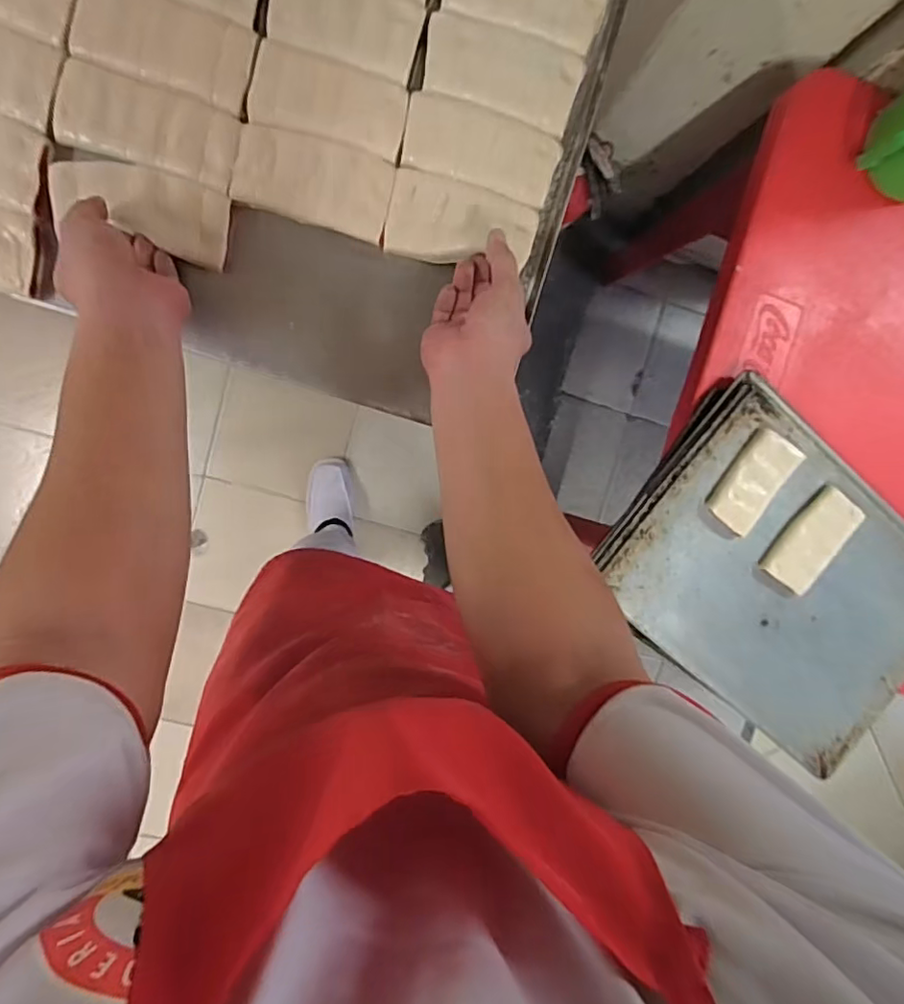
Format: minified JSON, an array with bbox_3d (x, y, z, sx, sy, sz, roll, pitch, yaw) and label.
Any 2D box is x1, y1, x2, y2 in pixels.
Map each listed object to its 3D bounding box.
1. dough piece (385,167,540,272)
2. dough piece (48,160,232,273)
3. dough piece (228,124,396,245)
[{"bbox_3d":[0.010,-0.249,0.522,0.131,0.012,0.071,11,94,-6],"label":"dough piece"},{"bbox_3d":[-0.264,-0.254,0.489,0.146,0.024,0.061,19,93,-7],"label":"dough piece"},{"bbox_3d":[-0.120,-0.280,0.506,0.131,0.009,0.071,12,94,-6],"label":"dough piece"}]

